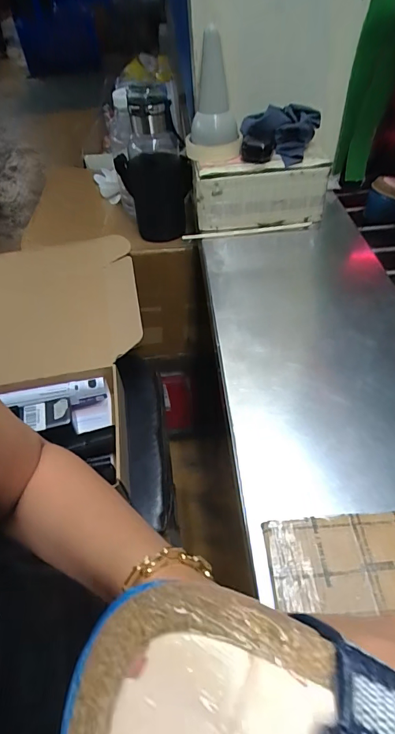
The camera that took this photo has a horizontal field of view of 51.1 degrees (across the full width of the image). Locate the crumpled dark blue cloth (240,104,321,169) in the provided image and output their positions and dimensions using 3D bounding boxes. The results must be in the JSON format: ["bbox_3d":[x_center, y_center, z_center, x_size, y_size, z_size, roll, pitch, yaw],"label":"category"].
[{"bbox_3d":[0.115,-0.328,0.585,0.106,0.049,0.092,6,49,10],"label":"crumpled dark blue cloth"}]

